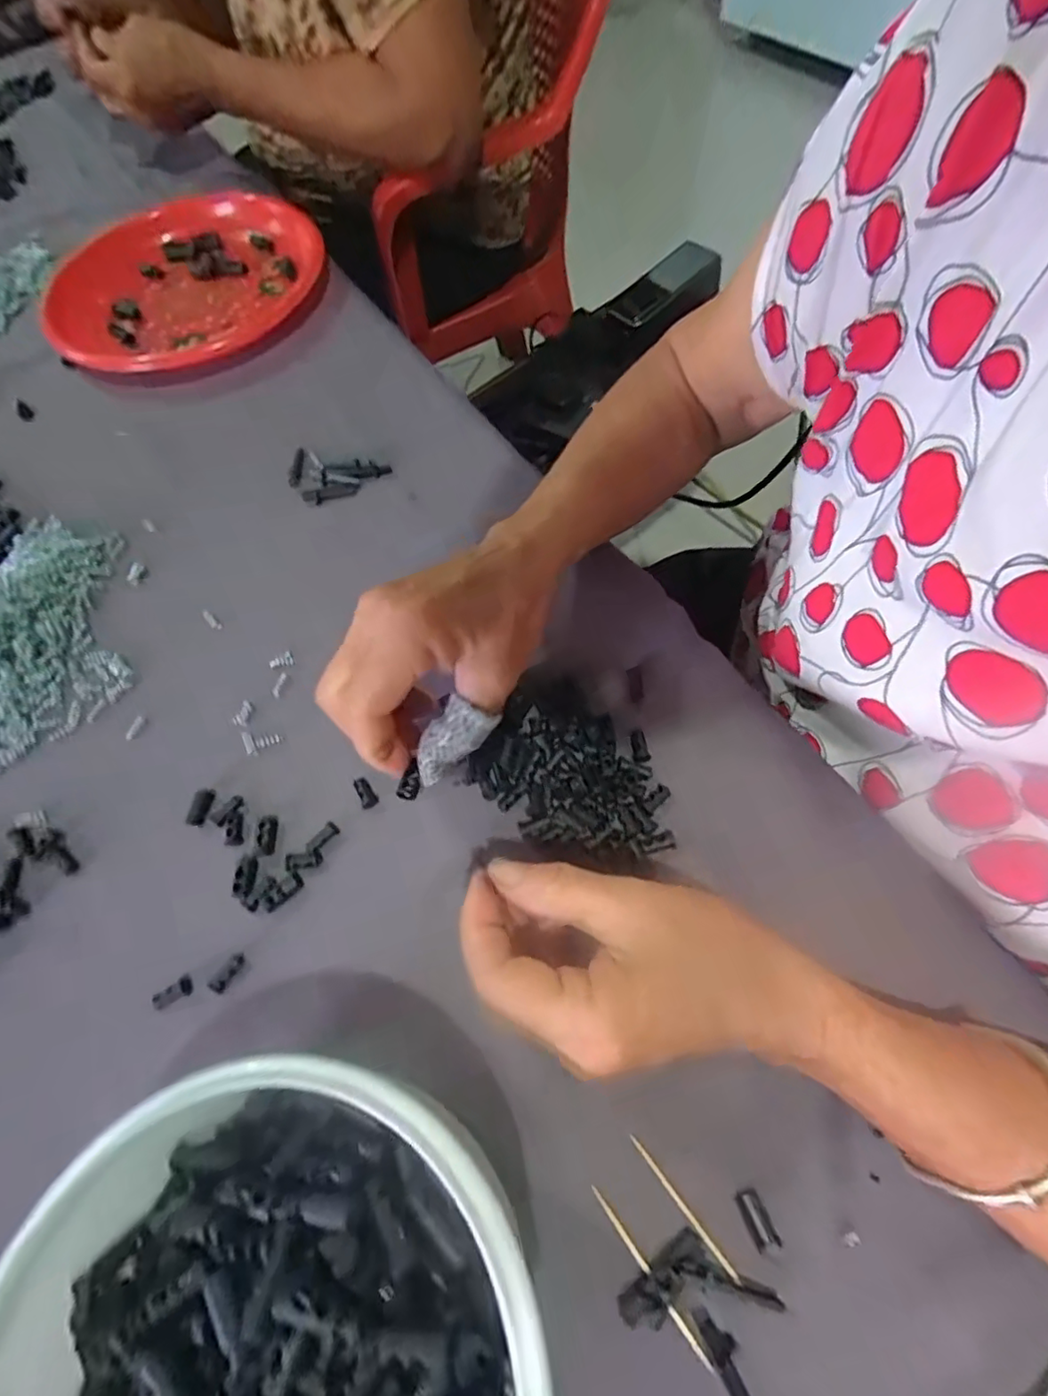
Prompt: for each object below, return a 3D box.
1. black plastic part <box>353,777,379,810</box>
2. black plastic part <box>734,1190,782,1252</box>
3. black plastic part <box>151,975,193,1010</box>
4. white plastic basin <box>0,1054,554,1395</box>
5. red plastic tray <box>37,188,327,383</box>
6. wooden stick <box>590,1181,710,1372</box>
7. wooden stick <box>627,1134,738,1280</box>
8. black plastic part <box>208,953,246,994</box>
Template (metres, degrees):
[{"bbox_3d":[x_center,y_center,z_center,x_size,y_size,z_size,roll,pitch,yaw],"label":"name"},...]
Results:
[{"bbox_3d":[-0.081,0.048,0.298,0.008,0.004,0.016,-30,66,-11],"label":"black plastic part"},{"bbox_3d":[0.086,0.192,0.216,0.008,0.004,0.017,-23,65,-8],"label":"black plastic part"},{"bbox_3d":[-0.159,0.133,0.265,0.018,0.004,0.009,-26,65,-9],"label":"black plastic part"},{"bbox_3d":[-0.080,0.206,0.181,0.177,0.076,0.164,-7,64,0],"label":"white plastic basin"},{"bbox_3d":[-0.283,-0.350,0.496,0.226,0.032,0.213,-31,66,-11],"label":"red plastic tray"},{"bbox_3d":[0.045,0.207,0.212,0.004,0.007,0.059,-36,67,-14],"label":"wooden stick"},{"bbox_3d":[0.059,0.190,0.220,0.004,0.004,0.054,-37,67,-14],"label":"wooden stick"},{"bbox_3d":[-0.135,0.125,0.268,0.008,0.004,0.018,33,70,18],"label":"black plastic part"}]

